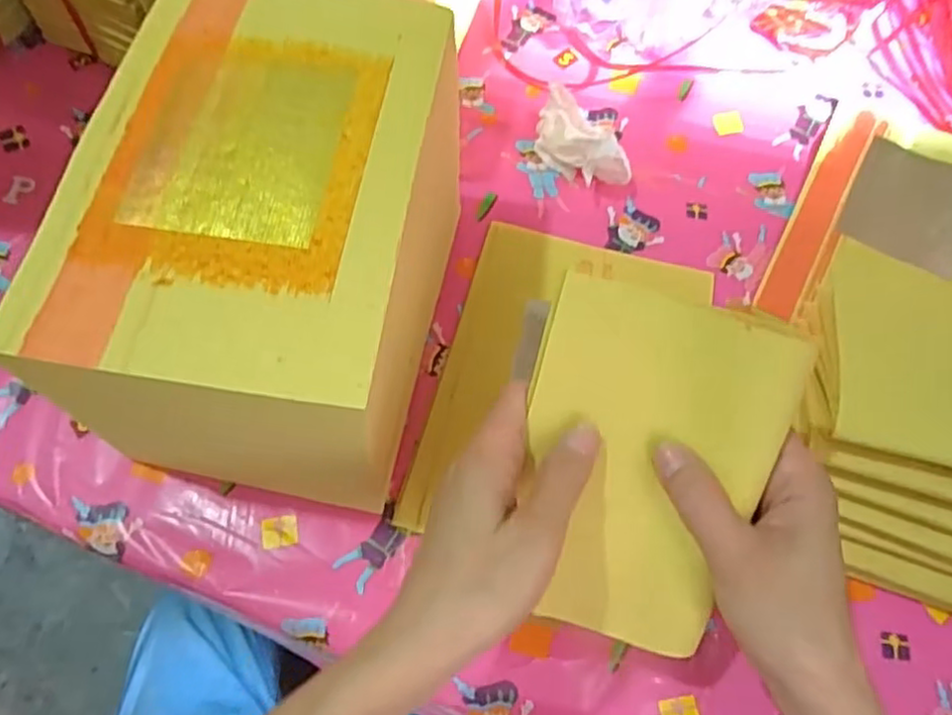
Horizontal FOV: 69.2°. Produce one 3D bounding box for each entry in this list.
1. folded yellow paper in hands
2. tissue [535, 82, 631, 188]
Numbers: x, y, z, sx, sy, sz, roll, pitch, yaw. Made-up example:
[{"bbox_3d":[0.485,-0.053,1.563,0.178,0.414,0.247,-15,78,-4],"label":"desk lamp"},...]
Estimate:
[{"bbox_3d":[0.071,0.052,0.309,0.106,0.011,0.160,16,105,10],"label":"folded yellow paper in hands"},{"bbox_3d":[0.083,-0.166,0.521,0.057,0.039,0.092,-33,72,-16],"label":"tissue"}]

